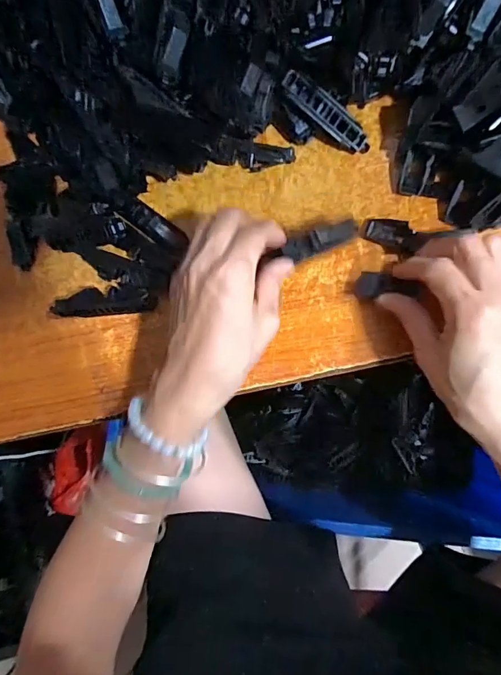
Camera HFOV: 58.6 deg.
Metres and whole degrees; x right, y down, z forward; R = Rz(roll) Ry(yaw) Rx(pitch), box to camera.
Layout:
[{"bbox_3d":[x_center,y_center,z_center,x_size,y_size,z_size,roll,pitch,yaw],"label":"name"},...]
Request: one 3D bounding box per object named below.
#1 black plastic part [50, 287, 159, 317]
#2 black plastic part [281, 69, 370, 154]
[{"bbox_3d":[-0.113,-0.028,0.347,0.081,0.008,0.021,-2,84,7],"label":"black plastic part"},{"bbox_3d":[0.056,-0.164,0.330,0.078,0.008,0.021,34,94,-16],"label":"black plastic part"}]

